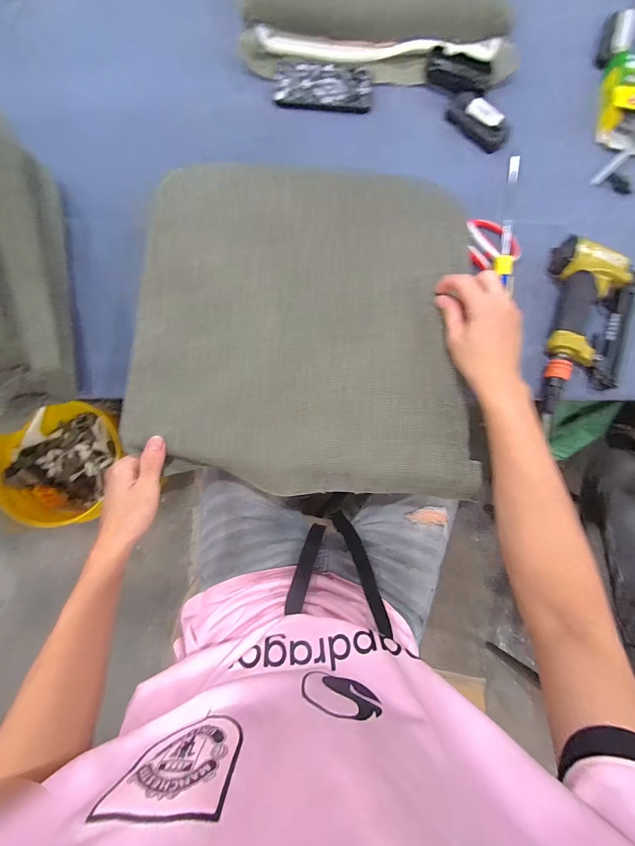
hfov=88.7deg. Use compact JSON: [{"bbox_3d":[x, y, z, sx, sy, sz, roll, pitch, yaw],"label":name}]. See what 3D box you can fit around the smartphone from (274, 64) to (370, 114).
[{"bbox_3d":[0.010,-0.552,0.534,0.155,0.014,0.075,1,81,-2],"label":"smartphone"}]

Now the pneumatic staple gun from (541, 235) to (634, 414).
[{"bbox_3d":[0.392,-0.137,0.465,0.124,0.042,0.253,16,81,1],"label":"pneumatic staple gun"}]

